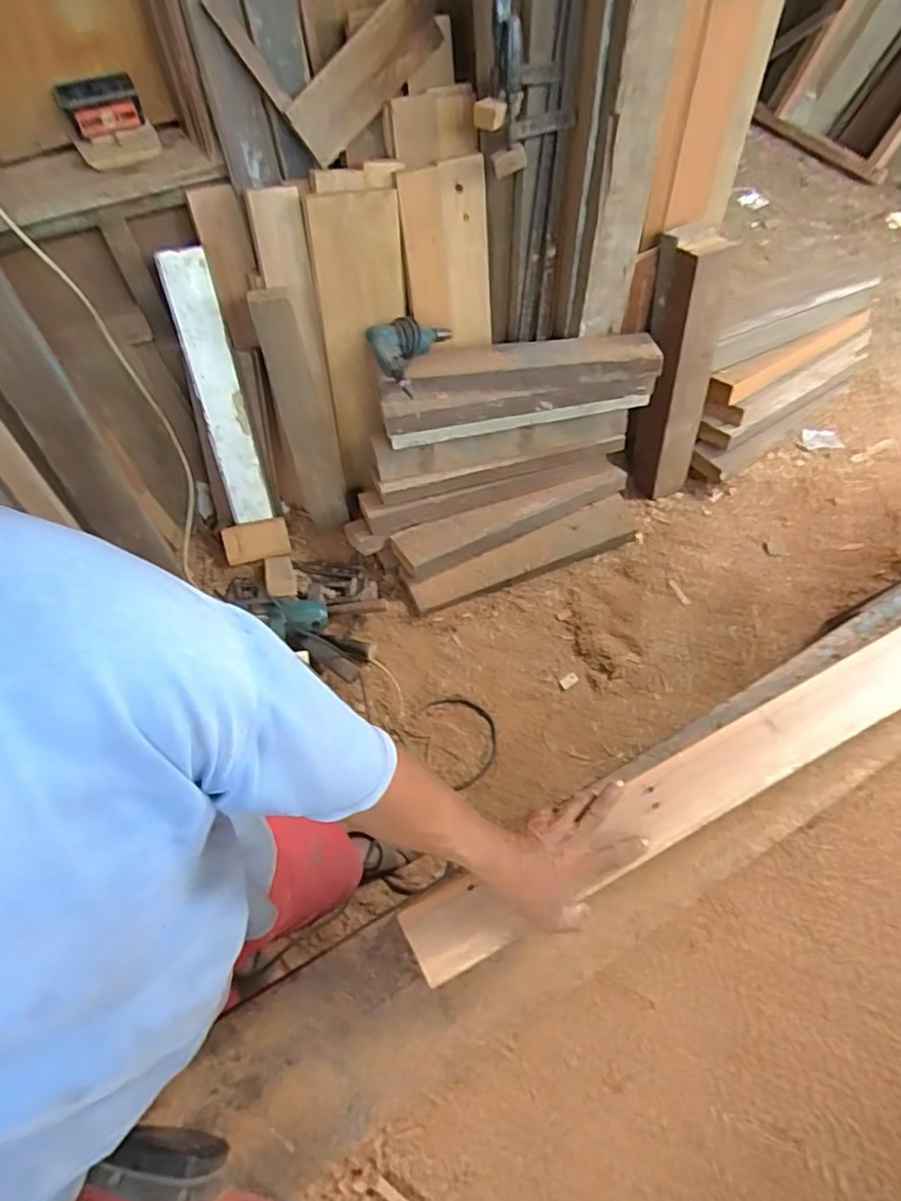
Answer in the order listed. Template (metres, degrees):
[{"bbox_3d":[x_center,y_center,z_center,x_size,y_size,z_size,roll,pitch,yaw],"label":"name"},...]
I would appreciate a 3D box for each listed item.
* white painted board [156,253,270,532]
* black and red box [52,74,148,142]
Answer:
[{"bbox_3d":[-0.563,-0.481,1.487,0.103,0.659,0.056,-8,41,-6],"label":"white painted board"},{"bbox_3d":[-0.625,-0.884,1.088,0.132,0.075,0.030,-22,65,-13],"label":"black and red box"}]

